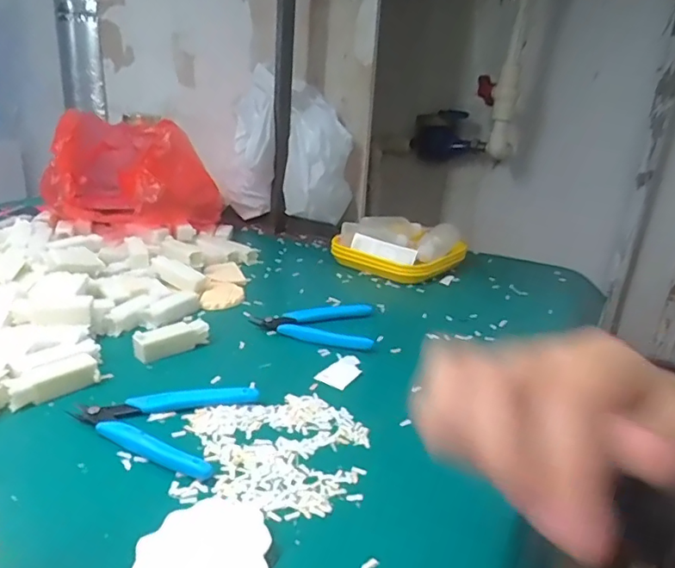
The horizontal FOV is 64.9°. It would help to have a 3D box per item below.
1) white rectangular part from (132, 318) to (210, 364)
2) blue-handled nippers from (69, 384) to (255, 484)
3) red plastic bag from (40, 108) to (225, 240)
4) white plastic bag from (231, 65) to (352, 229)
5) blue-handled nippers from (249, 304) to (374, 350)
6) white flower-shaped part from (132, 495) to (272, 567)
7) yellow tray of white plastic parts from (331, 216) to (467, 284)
[{"bbox_3d":[-0.143,0.047,0.462,0.065,0.018,0.015,-14,27,-39],"label":"white rectangular part"},{"bbox_3d":[-0.122,0.091,0.359,0.109,0.011,0.086,7,20,8],"label":"blue-handled nippers"},{"bbox_3d":[-0.289,-0.145,0.748,0.212,0.143,0.232,-7,23,-28],"label":"red plastic bag"},{"bbox_3d":[-0.073,-0.192,0.821,0.189,0.221,0.134,4,20,0],"label":"white plastic bag"},{"bbox_3d":[-0.025,0.038,0.512,0.114,0.013,0.084,4,20,-1],"label":"blue-handled nippers"},{"bbox_3d":[-0.065,0.132,0.259,0.065,0.012,0.058,-8,23,-29],"label":"white flower-shaped part"},{"bbox_3d":[0.085,-0.049,0.701,0.139,0.053,0.141,-15,28,-42],"label":"yellow tray of white plastic parts"}]

